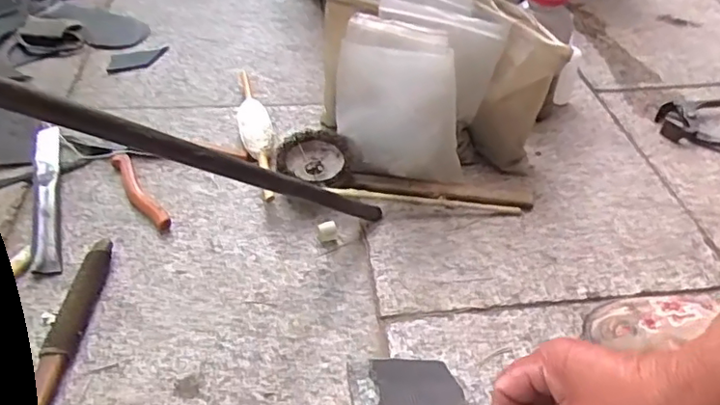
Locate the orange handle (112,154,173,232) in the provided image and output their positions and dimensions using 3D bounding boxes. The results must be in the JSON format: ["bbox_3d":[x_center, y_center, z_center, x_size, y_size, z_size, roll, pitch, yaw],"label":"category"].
[{"bbox_3d":[-0.202,-0.007,0.545,0.019,0.010,0.106,-25,49,-25],"label":"orange handle"}]

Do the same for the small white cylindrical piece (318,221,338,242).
[{"bbox_3d":[-0.028,0.025,0.512,0.014,0.014,0.012,-10,44,-11],"label":"small white cylindrical piece"}]

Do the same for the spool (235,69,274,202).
[{"bbox_3d":[-0.112,-0.081,0.625,0.033,0.029,0.226,-10,44,-11],"label":"spool"}]

